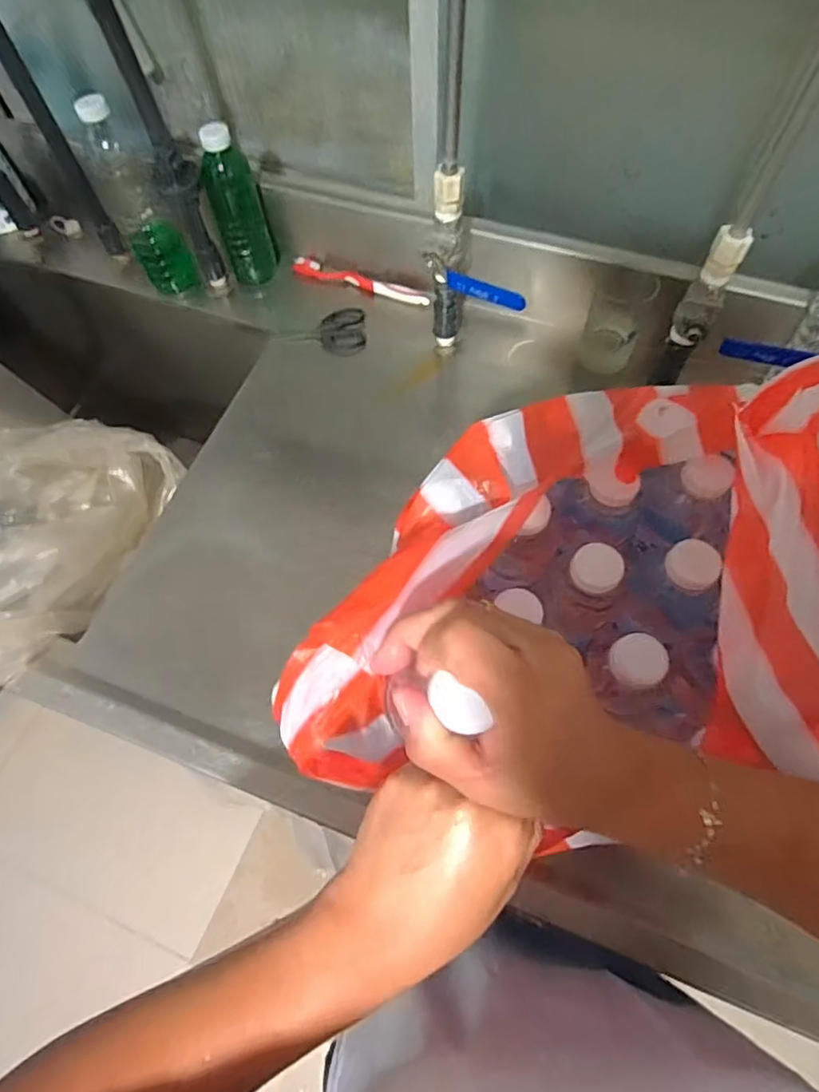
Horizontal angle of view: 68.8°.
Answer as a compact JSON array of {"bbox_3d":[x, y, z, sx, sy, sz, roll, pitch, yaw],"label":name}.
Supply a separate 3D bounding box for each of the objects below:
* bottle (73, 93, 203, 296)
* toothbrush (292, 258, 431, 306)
[{"bbox_3d":[-0.318,-0.402,0.707,0.059,0.206,0.071,-32,68,-13],"label":"bottle"},{"bbox_3d":[-0.061,-0.332,0.754,0.184,0.016,0.020,20,66,11],"label":"toothbrush"}]

